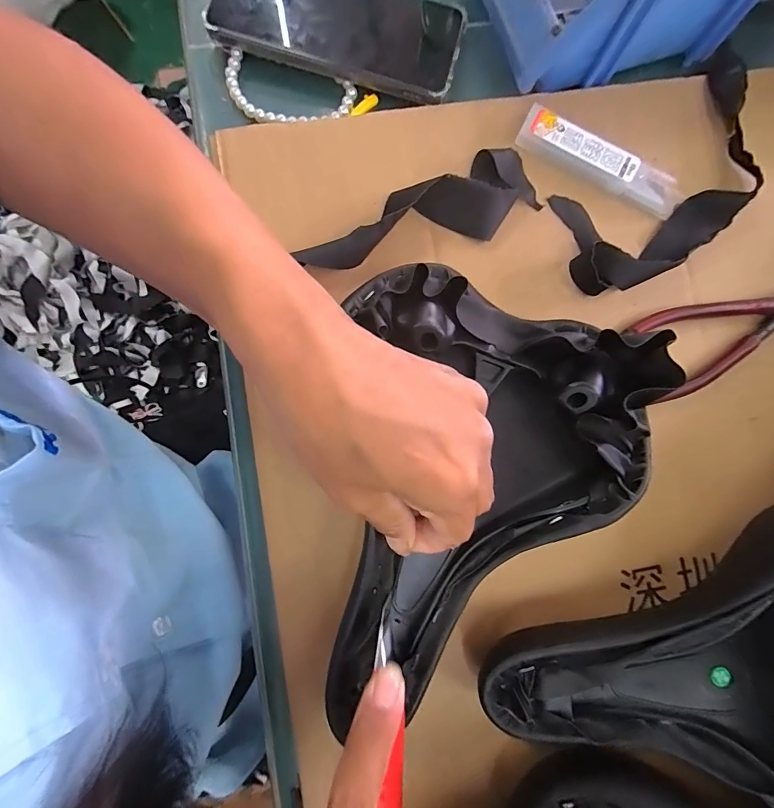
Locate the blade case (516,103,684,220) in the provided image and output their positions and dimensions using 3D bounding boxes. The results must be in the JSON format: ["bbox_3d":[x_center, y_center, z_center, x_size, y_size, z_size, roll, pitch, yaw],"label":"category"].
[{"bbox_3d":[0.142,-0.159,0.265,0.114,0.016,0.028,25,84,-1],"label":"blade case"}]

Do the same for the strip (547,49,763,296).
[{"bbox_3d":[0.196,-0.155,0.268,0.208,0.016,0.088,-42,89,-6],"label":"strip"}]

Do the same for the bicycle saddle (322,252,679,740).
[{"bbox_3d":[0.032,0.054,0.200,0.155,0.049,0.228,22,81,4],"label":"bicycle saddle"}]

